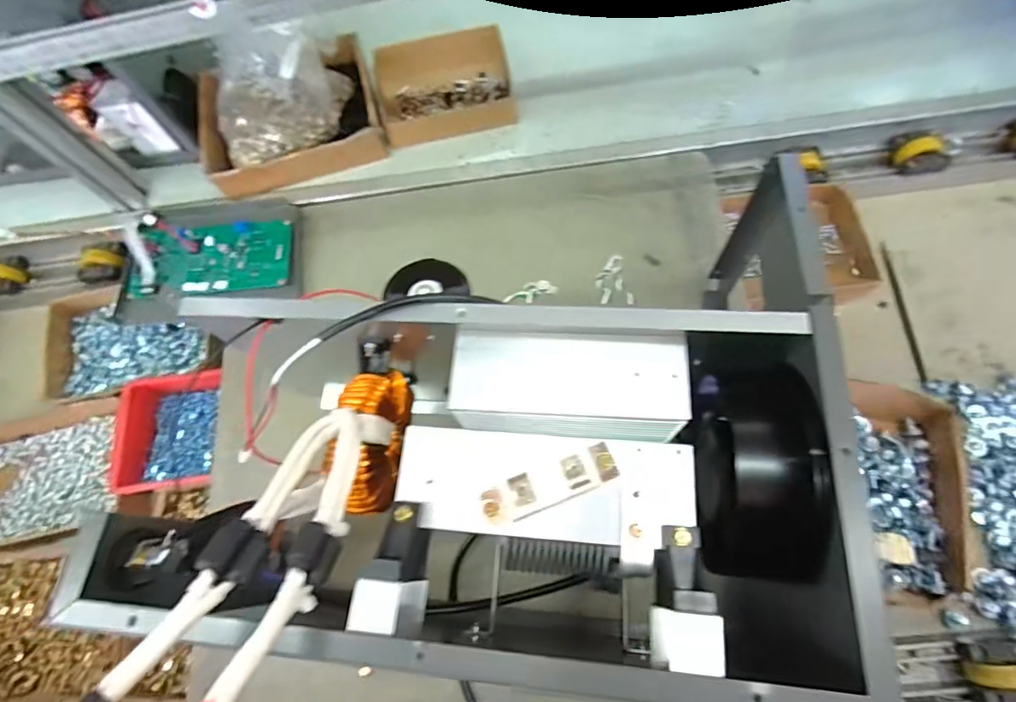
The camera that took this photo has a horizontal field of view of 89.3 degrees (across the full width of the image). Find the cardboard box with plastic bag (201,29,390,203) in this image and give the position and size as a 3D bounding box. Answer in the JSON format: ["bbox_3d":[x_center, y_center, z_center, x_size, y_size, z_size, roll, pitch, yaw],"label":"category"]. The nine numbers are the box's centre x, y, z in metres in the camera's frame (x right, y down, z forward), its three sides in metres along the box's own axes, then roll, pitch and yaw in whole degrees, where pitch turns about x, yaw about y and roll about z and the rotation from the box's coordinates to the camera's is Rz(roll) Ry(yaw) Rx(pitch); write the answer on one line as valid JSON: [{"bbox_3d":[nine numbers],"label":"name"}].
[{"bbox_3d":[-0.279,-0.312,0.623,0.218,0.125,0.181,-18,72,-4],"label":"cardboard box with plastic bag"}]

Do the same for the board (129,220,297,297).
[{"bbox_3d":[-0.362,-0.113,0.622,0.193,0.014,0.085,-1,71,2],"label":"board"}]

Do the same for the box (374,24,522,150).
[{"bbox_3d":[-0.081,-0.342,0.665,0.173,0.043,0.127,-15,71,-3],"label":"box"}]

